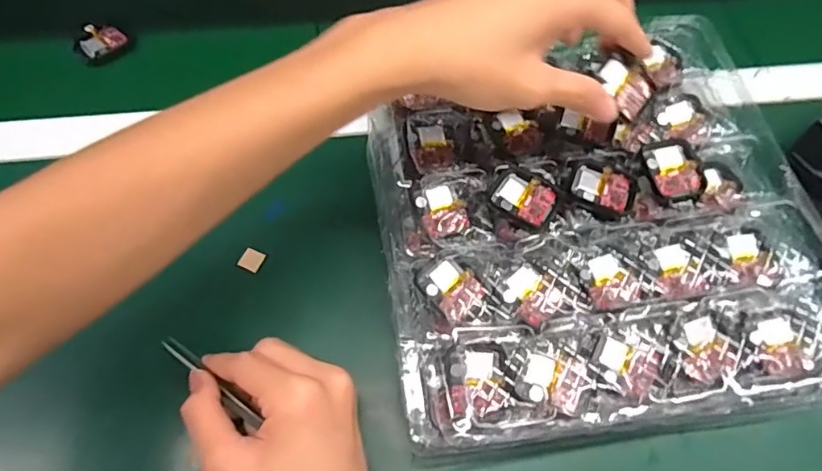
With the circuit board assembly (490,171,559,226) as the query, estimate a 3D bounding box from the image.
[{"bbox_3d":[0.073,-0.024,0.354,0.040,0.010,0.032,26,63,11],"label":"circuit board assembly"}]

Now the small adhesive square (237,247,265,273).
[{"bbox_3d":[-0.118,0.018,0.407,0.015,0.004,0.015,26,69,-2],"label":"small adhesive square"}]

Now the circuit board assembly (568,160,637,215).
[{"bbox_3d":[0.127,-0.033,0.360,0.042,0.005,0.032,19,62,7],"label":"circuit board assembly"}]

